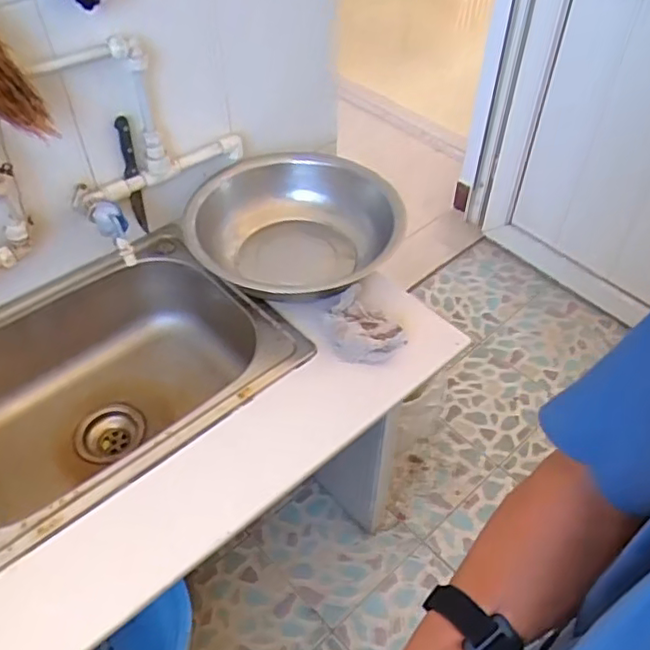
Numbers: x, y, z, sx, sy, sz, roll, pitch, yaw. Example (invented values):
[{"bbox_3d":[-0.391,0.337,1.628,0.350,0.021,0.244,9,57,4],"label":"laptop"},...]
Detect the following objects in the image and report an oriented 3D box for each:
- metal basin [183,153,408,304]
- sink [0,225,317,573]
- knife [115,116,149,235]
[{"bbox_3d":[-0.051,-0.158,1.022,0.298,0.094,0.321,0,50,0],"label":"metal basin"},{"bbox_3d":[-0.348,0.116,0.957,0.553,0.192,0.409,-35,58,-25],"label":"sink"},{"bbox_3d":[-0.309,-0.234,1.004,0.022,0.219,0.026,29,56,22],"label":"knife"}]

